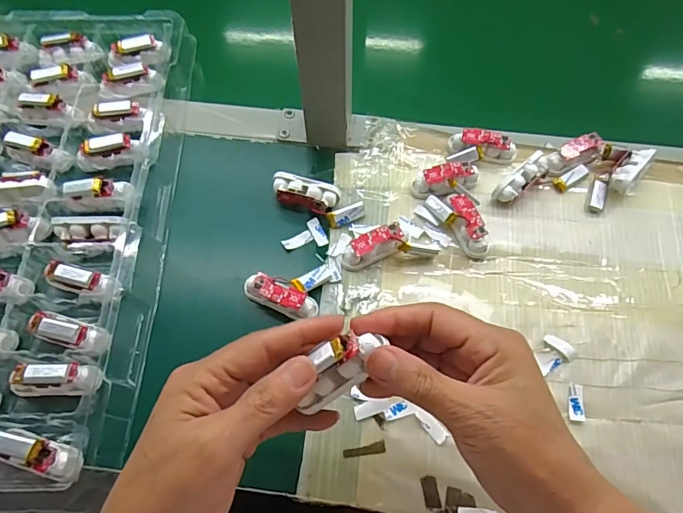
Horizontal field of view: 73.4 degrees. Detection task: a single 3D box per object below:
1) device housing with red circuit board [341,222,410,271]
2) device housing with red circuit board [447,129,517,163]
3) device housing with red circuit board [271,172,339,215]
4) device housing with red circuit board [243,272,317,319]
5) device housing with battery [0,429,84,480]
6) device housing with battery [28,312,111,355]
[{"bbox_3d":[0.029,-0.009,0.384,0.060,0.019,0.021,-18,64,-10],"label":"device housing with red circuit board"},{"bbox_3d":[0.132,-0.104,0.427,0.061,0.020,0.018,11,63,5],"label":"device housing with red circuit board"},{"bbox_3d":[-0.032,-0.053,0.408,0.058,0.020,0.027,16,64,8],"label":"device housing with red circuit board"},{"bbox_3d":[-0.048,0.034,0.365,0.059,0.022,0.022,25,65,12],"label":"device housing with red circuit board"},{"bbox_3d":[-0.202,0.131,0.306,0.055,0.023,0.019,23,64,-7],"label":"device housing with battery"},{"bbox_3d":[-0.203,0.055,0.339,0.062,0.012,0.021,15,64,7],"label":"device housing with battery"}]

